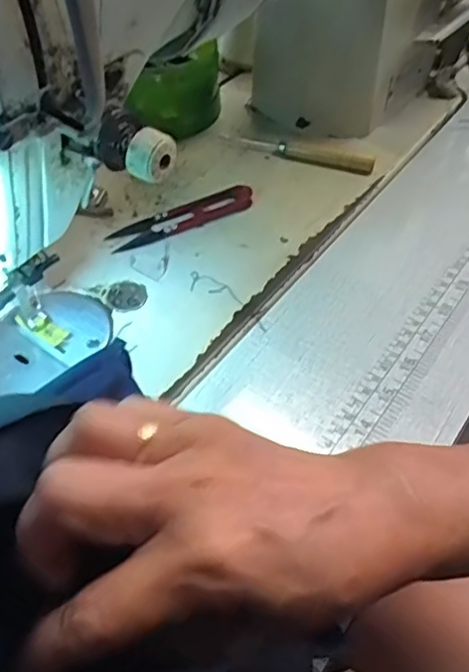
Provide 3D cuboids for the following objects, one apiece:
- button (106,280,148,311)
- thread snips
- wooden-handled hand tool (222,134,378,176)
[{"bbox_3d":[-0.064,-0.024,0.366,0.023,0.004,0.024,1,49,-2],"label":"button"},{"bbox_3d":[-0.035,-0.081,0.407,0.100,0.010,0.027,-25,55,-23],"label":"thread snips"},{"bbox_3d":[0.047,-0.139,0.459,0.113,0.011,0.016,14,50,10],"label":"wooden-handled hand tool"}]

